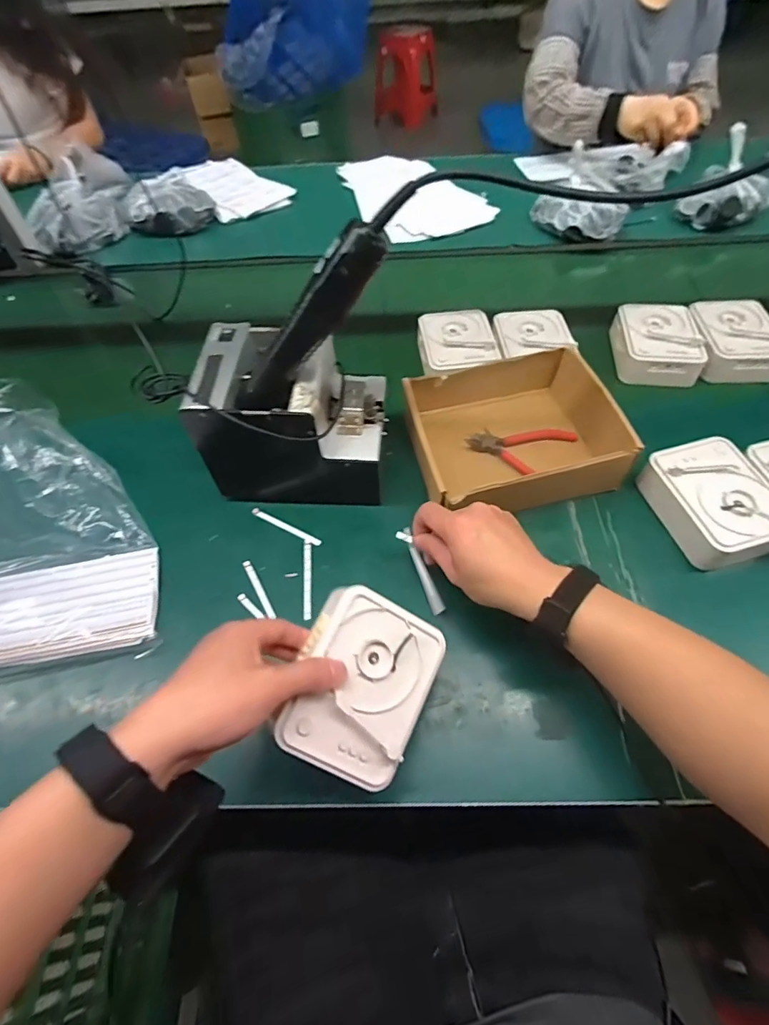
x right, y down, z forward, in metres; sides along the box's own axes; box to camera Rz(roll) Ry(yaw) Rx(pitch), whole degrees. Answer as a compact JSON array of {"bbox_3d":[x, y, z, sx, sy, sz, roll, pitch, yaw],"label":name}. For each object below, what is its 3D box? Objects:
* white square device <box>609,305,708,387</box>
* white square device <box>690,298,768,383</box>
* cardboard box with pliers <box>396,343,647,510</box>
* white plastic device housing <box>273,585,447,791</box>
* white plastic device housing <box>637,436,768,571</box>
[{"bbox_3d":[0.376,-0.234,0.661,0.101,0.041,0.129,1,55,4],"label":"white square device"},{"bbox_3d":[0.479,-0.238,0.652,0.101,0.045,0.130,3,55,5],"label":"white square device"},{"bbox_3d":[0.141,-0.089,0.550,0.218,0.085,0.190,-14,55,-7],"label":"cardboard box with pliers"},{"bbox_3d":[-0.015,0.127,0.357,0.099,0.019,0.124,32,70,-10],"label":"white plastic device housing"},{"bbox_3d":[0.347,-0.010,0.502,0.097,0.056,0.135,-15,55,-7],"label":"white plastic device housing"}]

